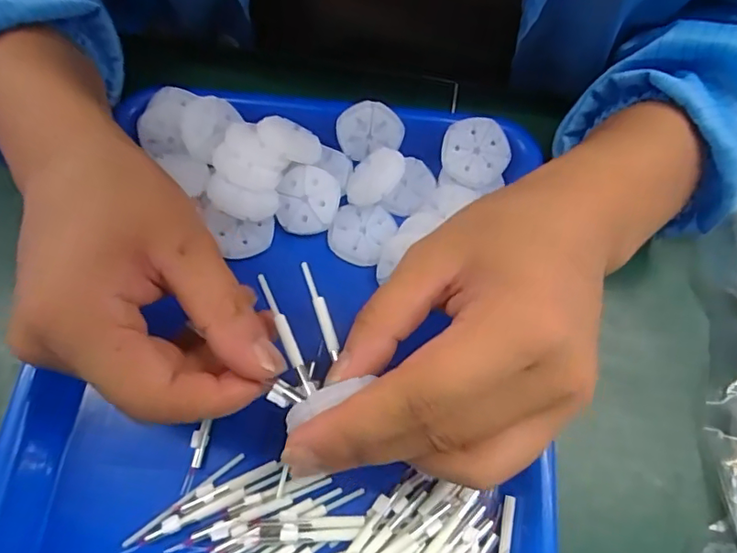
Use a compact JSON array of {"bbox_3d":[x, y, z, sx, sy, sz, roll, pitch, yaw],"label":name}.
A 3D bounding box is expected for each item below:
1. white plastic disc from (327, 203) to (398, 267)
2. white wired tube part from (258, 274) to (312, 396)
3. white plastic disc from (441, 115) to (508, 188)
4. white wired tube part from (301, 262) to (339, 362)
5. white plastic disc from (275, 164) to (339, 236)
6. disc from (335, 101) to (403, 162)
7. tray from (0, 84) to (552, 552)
[{"bbox_3d":[-0.005,-0.025,0.306,0.033,0.005,0.036,0,67,-1],"label":"white plastic disc"},{"bbox_3d":[-0.035,0.022,0.225,0.005,0.006,0.058,-22,69,-9],"label":"white wired tube part"},{"bbox_3d":[0.061,-0.071,0.312,0.037,0.005,0.038,0,97,4],"label":"white plastic disc"},{"bbox_3d":[-0.020,0.013,0.227,0.005,0.004,0.044,-17,69,-7],"label":"white wired tube part"},{"bbox_3d":[-0.034,-0.043,0.304,0.034,0.007,0.038,7,89,10],"label":"white plastic disc"},{"bbox_3d":[-0.001,-0.085,0.314,0.037,0.031,0.004,-13,38,20],"label":"disc"},{"bbox_3d":[-0.040,0.053,0.263,0.247,0.044,0.331,5,64,0],"label":"tray"}]

